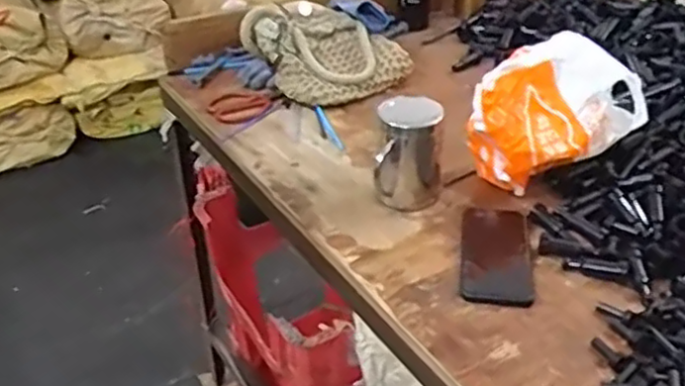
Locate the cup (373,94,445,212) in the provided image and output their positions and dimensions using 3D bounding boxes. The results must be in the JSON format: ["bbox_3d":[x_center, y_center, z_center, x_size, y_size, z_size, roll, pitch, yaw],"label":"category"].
[{"bbox_3d":[0.080,-0.042,0.829,0.074,0.133,0.067,5,34,8],"label":"cup"}]

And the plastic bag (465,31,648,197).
[{"bbox_3d":[0.252,-0.086,0.846,0.202,0.156,0.117,-19,38,-25],"label":"plastic bag"}]

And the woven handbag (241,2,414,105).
[{"bbox_3d":[-0.024,-0.241,1.133,0.204,0.102,0.204,-29,43,-36],"label":"woven handbag"}]

